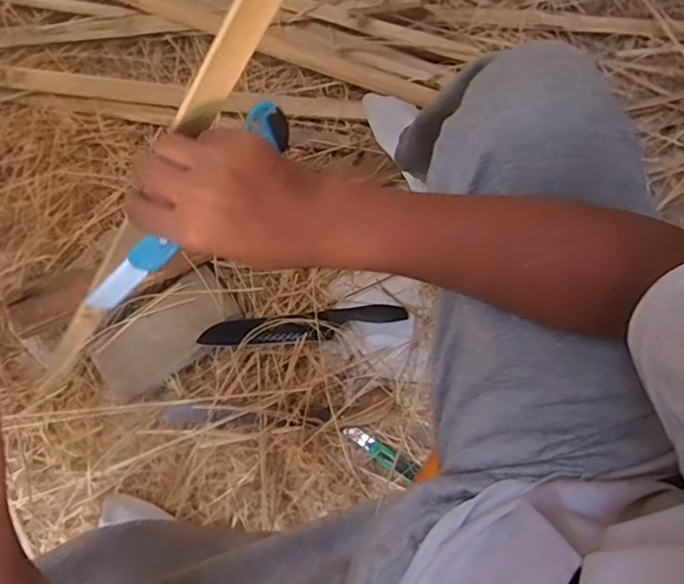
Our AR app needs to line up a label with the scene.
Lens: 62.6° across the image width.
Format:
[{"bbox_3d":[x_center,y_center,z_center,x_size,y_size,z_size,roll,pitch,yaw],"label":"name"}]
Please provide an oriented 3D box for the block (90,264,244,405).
[{"bbox_3d":[-0.254,0.057,0.804,0.212,0.046,0.113,-36,77,-8],"label":"block"}]

